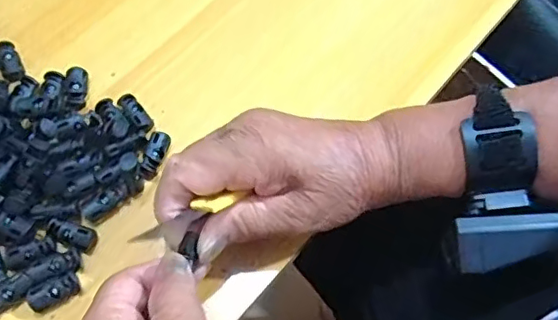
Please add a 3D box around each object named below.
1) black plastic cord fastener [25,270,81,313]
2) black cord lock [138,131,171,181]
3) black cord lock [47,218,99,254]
[{"bbox_3d":[-0.124,0.073,0.315,0.028,0.008,0.013,-30,70,-16],"label":"black plastic cord fastener"},{"bbox_3d":[-0.077,-0.003,0.351,0.011,0.010,0.030,18,65,5],"label":"black cord lock"},{"bbox_3d":[-0.119,0.043,0.328,0.028,0.008,0.013,25,66,-6],"label":"black cord lock"}]

